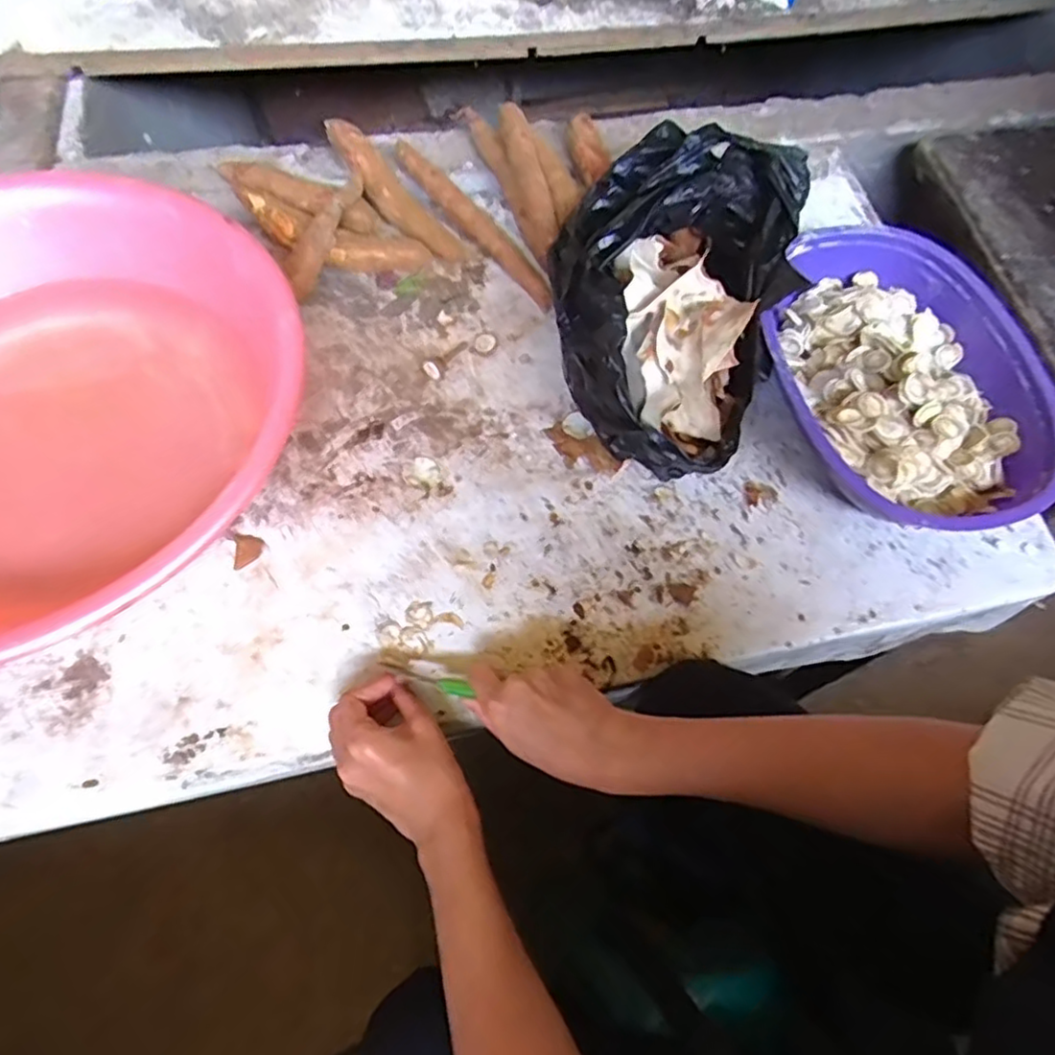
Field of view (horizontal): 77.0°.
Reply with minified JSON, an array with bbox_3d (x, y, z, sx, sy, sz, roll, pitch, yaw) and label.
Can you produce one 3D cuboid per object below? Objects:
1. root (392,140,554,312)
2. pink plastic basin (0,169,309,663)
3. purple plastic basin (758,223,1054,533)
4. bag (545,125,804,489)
[{"bbox_3d":[-0.052,-0.315,0.677,0.032,0.025,0.247,-38,73,-16],"label":"root"},{"bbox_3d":[-0.379,-0.076,0.525,0.402,0.136,0.386,1,67,-2],"label":"pink plastic basin"},{"bbox_3d":[0.315,-0.128,0.576,0.218,0.072,0.300,-13,68,-8],"label":"purple plastic basin"},{"bbox_3d":[0.119,-0.204,0.583,0.209,0.101,0.299,22,68,7],"label":"bag"}]

